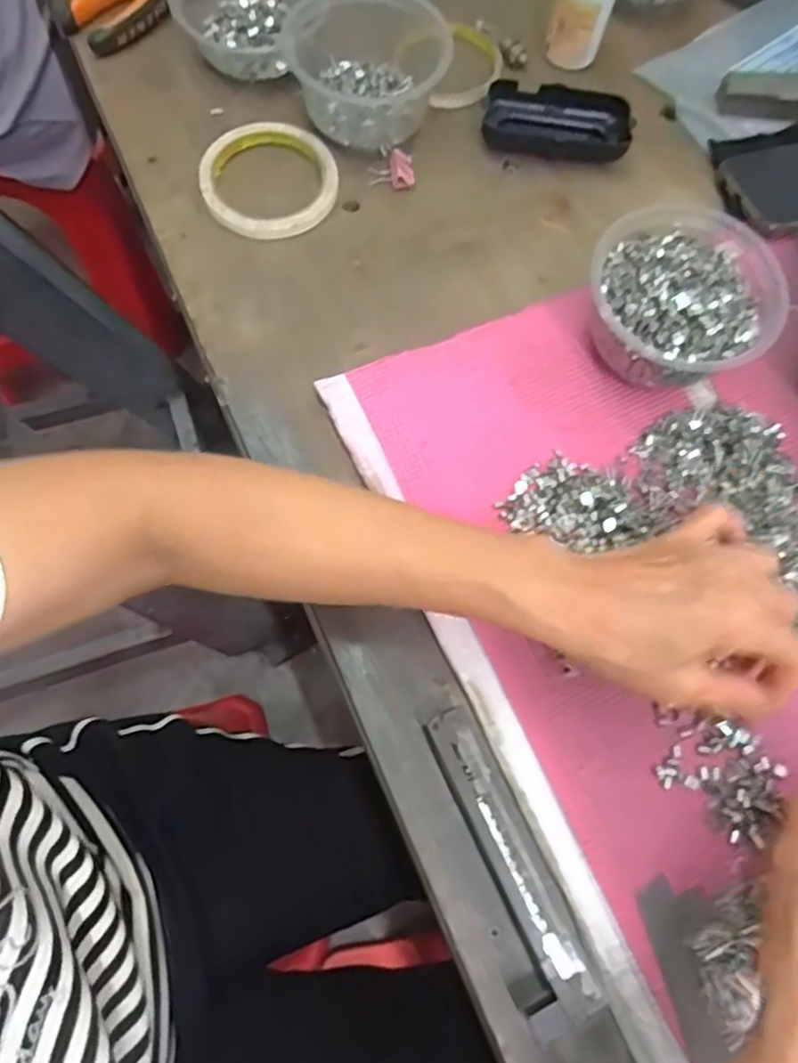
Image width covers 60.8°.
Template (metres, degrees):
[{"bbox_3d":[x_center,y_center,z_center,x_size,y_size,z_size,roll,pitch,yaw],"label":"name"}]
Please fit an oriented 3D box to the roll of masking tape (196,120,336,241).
[{"bbox_3d":[-0.094,-0.259,0.491,0.095,0.014,0.100,0,73,0],"label":"roll of masking tape"}]

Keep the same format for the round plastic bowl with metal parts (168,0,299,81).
[{"bbox_3d":[-0.109,-0.394,0.515,0.114,0.036,0.111,0,73,0],"label":"round plastic bowl with metal parts"}]

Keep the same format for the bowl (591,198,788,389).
[{"bbox_3d":[0.176,-0.146,0.432,0.110,0.058,0.114,0,73,0],"label":"bowl"}]

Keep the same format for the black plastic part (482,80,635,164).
[{"bbox_3d":[0.119,-0.310,0.517,0.107,0.019,0.058,1,73,1],"label":"black plastic part"}]

